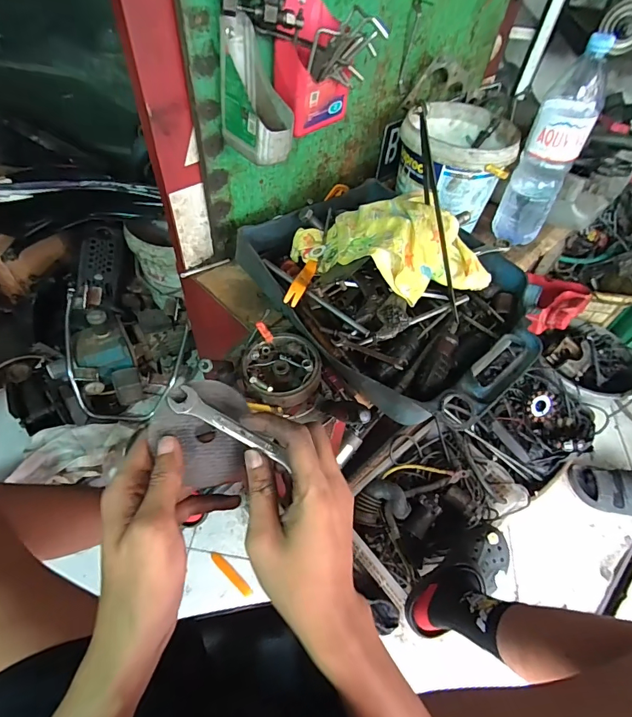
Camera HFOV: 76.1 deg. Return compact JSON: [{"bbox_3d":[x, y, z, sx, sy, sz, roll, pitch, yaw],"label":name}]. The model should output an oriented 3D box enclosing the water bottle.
[{"bbox_3d":[0.407,-0.361,0.707,0.078,0.311,0.081,0,53,-5],"label":"water bottle"}]

